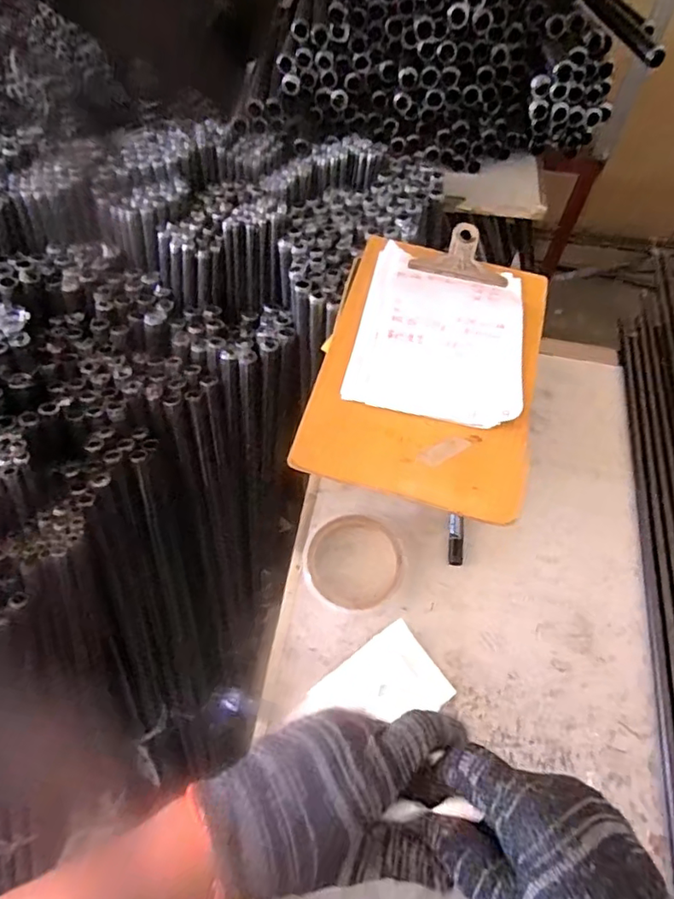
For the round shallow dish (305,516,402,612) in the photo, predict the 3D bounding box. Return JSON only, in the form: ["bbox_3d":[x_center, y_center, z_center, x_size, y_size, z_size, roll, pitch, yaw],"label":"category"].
[{"bbox_3d":[0.017,0.106,0.540,0.089,0.010,0.090,1,61,-1],"label":"round shallow dish"}]

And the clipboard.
[{"bbox_3d":[0.090,-0.085,0.534,0.191,0.025,0.283,15,62,6],"label":"clipboard"}]

